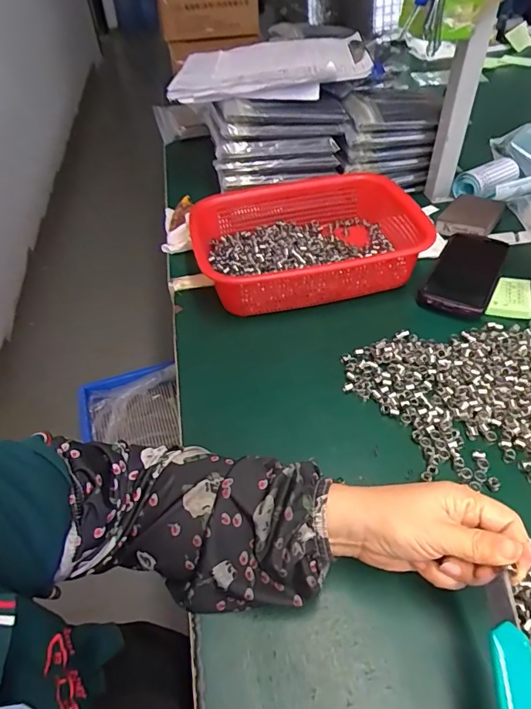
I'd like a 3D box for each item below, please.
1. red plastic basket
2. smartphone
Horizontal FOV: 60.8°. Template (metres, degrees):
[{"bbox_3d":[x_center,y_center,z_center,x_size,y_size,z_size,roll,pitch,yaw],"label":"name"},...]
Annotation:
[{"bbox_3d":[0.054,-0.149,0.595,0.271,0.068,0.203,-10,46,-6],"label":"red plastic basket"},{"bbox_3d":[0.256,-0.107,0.577,0.078,0.016,0.167,22,51,23],"label":"smartphone"}]

